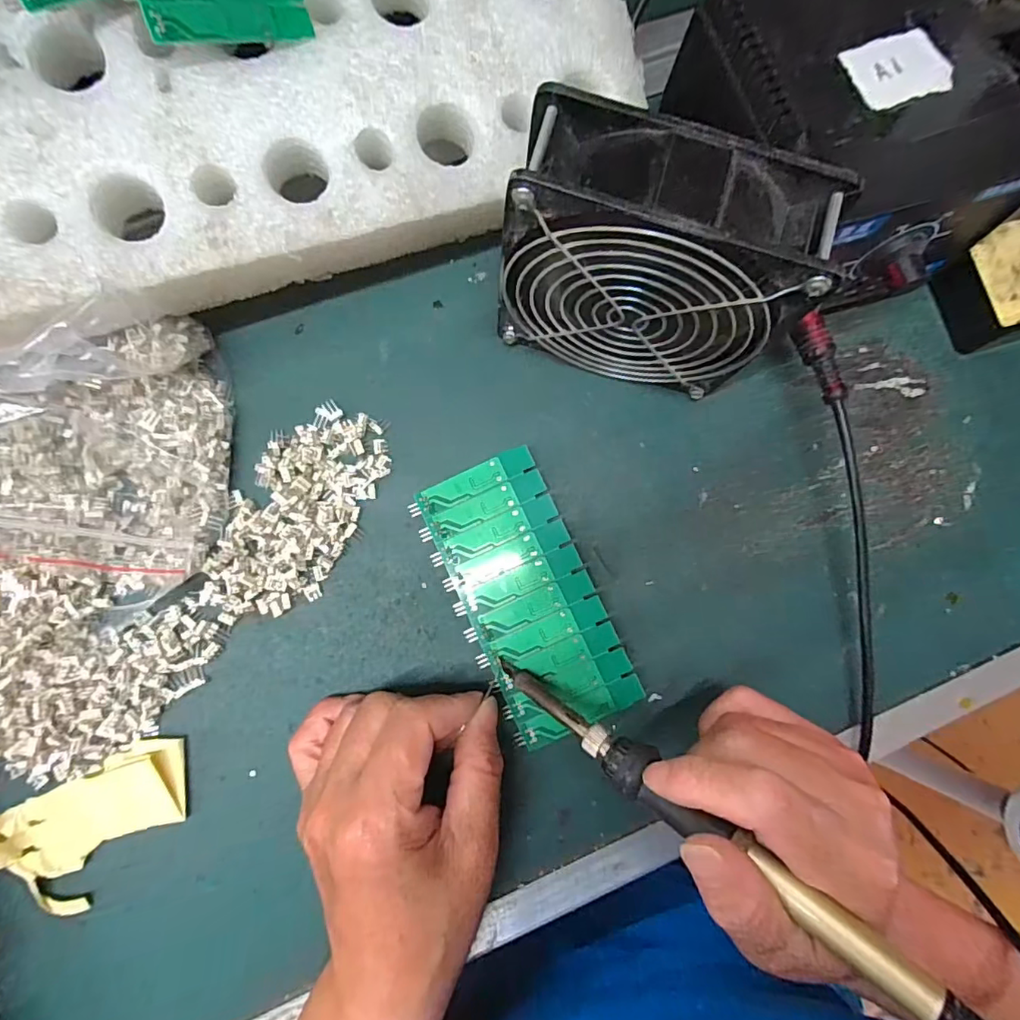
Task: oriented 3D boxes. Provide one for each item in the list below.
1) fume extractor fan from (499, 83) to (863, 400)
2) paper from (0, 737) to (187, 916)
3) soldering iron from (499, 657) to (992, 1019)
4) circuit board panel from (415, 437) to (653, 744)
[{"bbox_3d":[0.055,-0.101,0.236,0.121,0.117,0.048,17,82,-2],"label":"fume extractor fan"},{"bbox_3d":[-0.183,0.143,0.239,0.077,0.022,0.052,-28,86,-7],"label":"paper"},{"bbox_3d":[0.072,0.115,0.199,0.205,0.014,0.017,28,80,35],"label":"soldering iron"},{"bbox_3d":[0.009,0.043,0.268,0.064,0.009,0.137,-25,84,-7],"label":"circuit board panel"}]

